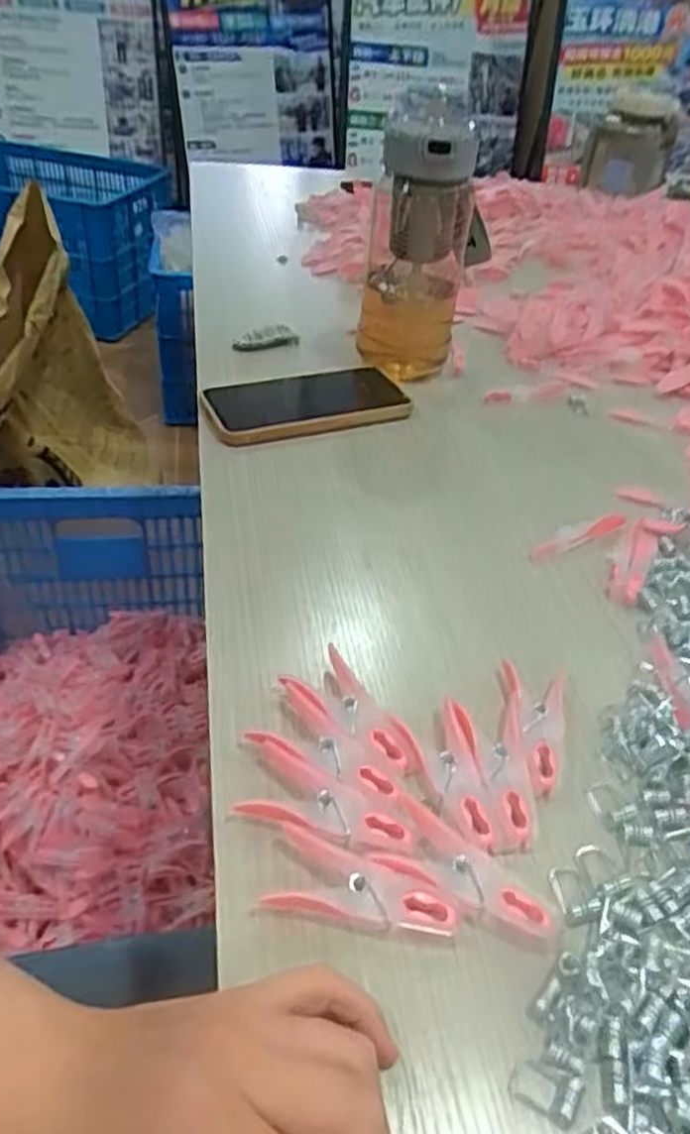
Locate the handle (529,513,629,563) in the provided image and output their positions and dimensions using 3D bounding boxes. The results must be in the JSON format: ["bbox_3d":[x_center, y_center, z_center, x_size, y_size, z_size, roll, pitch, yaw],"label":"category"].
[{"bbox_3d":[0.156,-0.022,0.505,0.084,0.005,0.016,-22,47,-26],"label":"handle"}]

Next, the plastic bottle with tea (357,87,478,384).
[{"bbox_3d":[0.060,-0.267,0.628,0.084,0.194,0.090,7,42,5],"label":"plastic bottle with tea"}]

